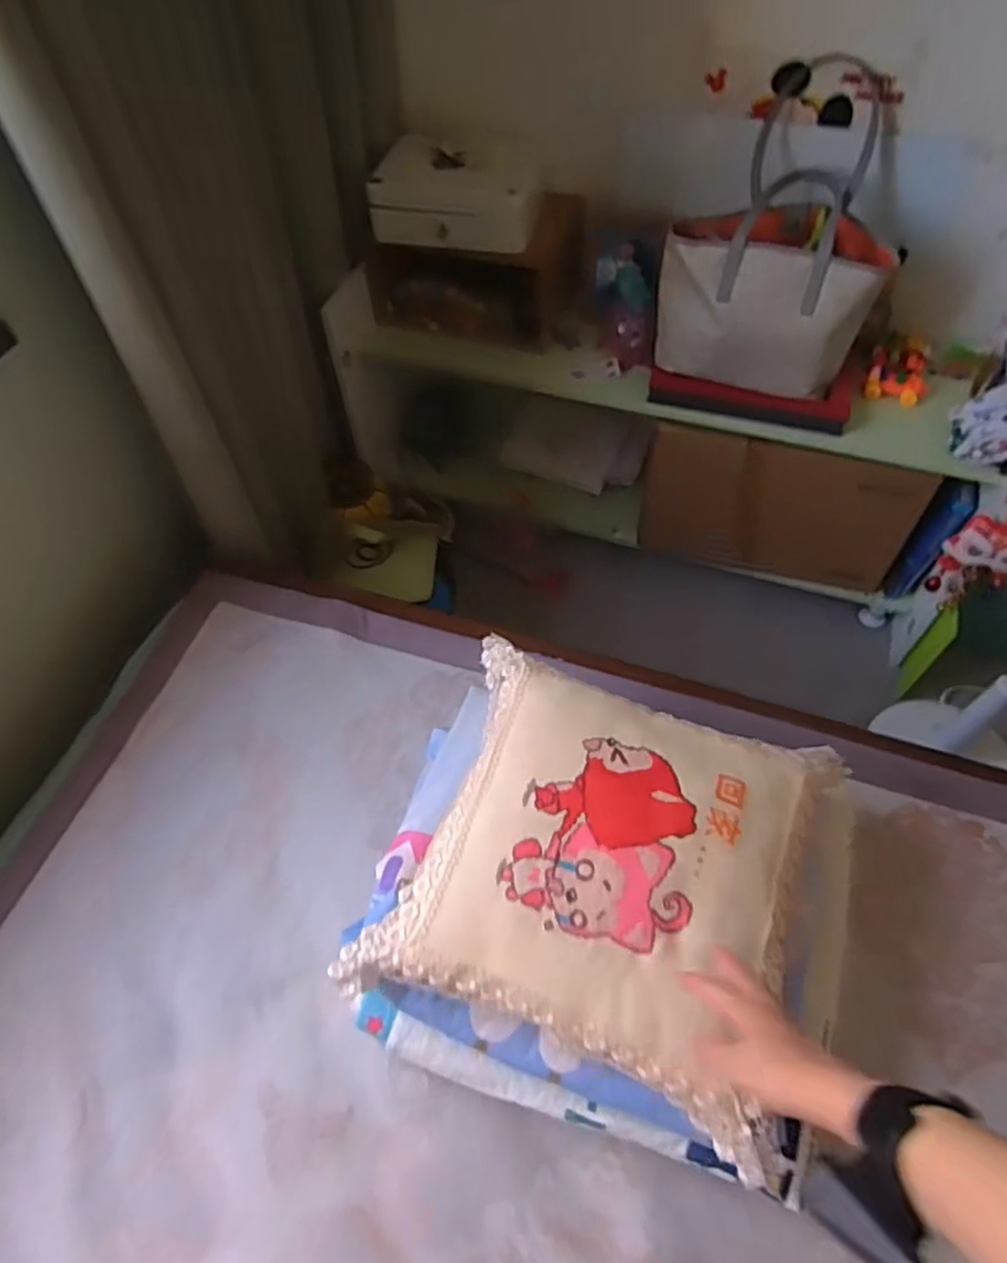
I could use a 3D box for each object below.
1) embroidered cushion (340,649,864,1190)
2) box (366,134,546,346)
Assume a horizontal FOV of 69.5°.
[{"bbox_3d":[0.103,0.230,0.720,0.398,0.090,0.366,17,59,13],"label":"embroidered cushion"},{"bbox_3d":[-0.039,-0.741,1.500,0.421,0.206,0.242,15,57,12],"label":"box"}]

